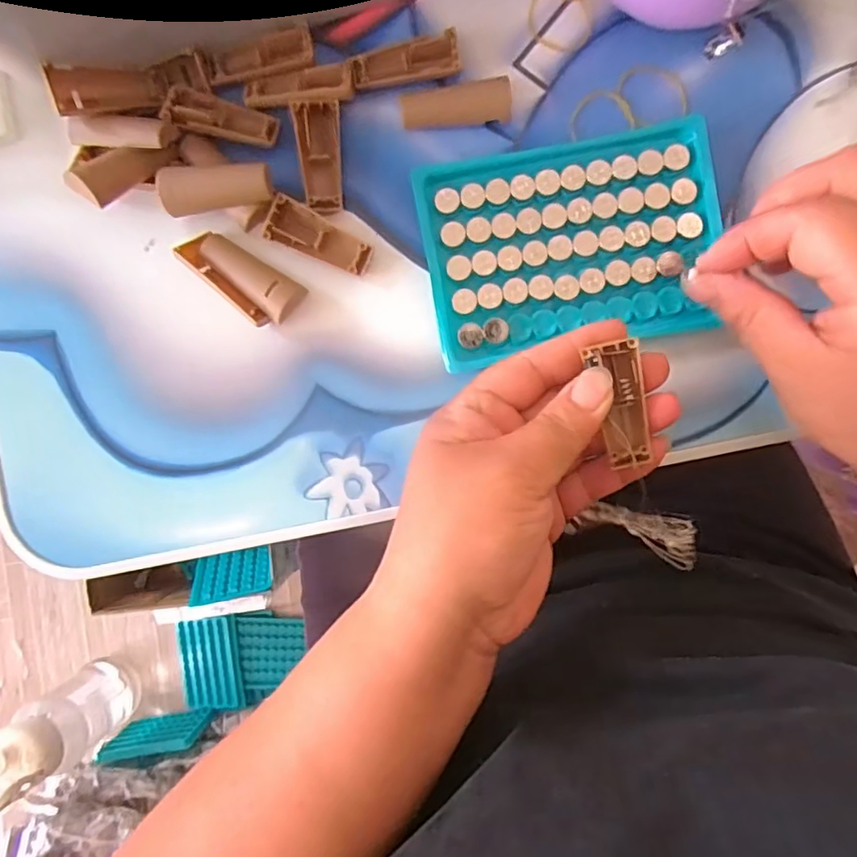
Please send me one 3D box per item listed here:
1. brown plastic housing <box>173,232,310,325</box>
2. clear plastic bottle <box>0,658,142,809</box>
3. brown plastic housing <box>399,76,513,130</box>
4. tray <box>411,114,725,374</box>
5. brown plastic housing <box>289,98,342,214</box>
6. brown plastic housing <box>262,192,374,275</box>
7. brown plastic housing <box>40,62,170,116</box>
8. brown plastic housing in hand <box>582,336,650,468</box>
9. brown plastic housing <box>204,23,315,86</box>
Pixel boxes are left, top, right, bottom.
[{"bbox_3d":[-0.085,-0.069,0.263,0.053,0.016,0.025,37,89,5],"label":"brown plastic housing"},{"bbox_3d":[-0.435,0.357,0.687,0.066,0.220,0.094,-36,89,2],"label":"clear plastic bottle"},{"bbox_3d":[0.013,-0.148,0.265,0.050,0.008,0.016,-8,86,3],"label":"brown plastic housing"},{"bbox_3d":[0.064,-0.085,0.259,0.129,0.008,0.093,-11,86,2],"label":"tray"},{"bbox_3d":[-0.050,-0.125,0.263,0.020,0.007,0.049,-4,86,3],"label":"brown plastic housing"},{"bbox_3d":[-0.050,-0.088,0.265,0.048,0.011,0.018,23,88,4],"label":"brown plastic housing"},{"bbox_3d":[-0.142,-0.151,0.257,0.047,0.015,0.016,-18,85,-27],"label":"brown plastic housing"},{"bbox_3d":[0.075,-0.010,0.225,0.018,0.007,0.047,-12,102,2],"label":"brown plastic housing in hand"},{"bbox_3d":[-0.078,-0.171,0.264,0.049,0.005,0.018,-11,86,2],"label":"brown plastic housing"}]

